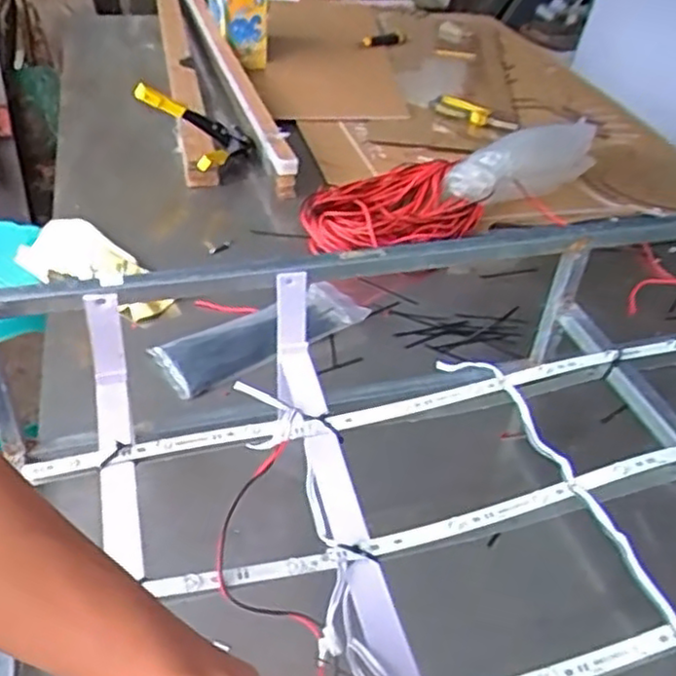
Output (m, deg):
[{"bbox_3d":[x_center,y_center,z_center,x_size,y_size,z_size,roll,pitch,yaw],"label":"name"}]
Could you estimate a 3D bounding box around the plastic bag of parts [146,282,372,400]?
[{"bbox_3d":[-0.093,-0.007,0.887,0.265,0.033,0.104,-25,48,-33],"label":"plastic bag of parts"}]

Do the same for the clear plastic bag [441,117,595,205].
[{"bbox_3d":[0.304,-0.278,1.140,0.306,0.099,0.049,-19,45,-29],"label":"clear plastic bag"}]

